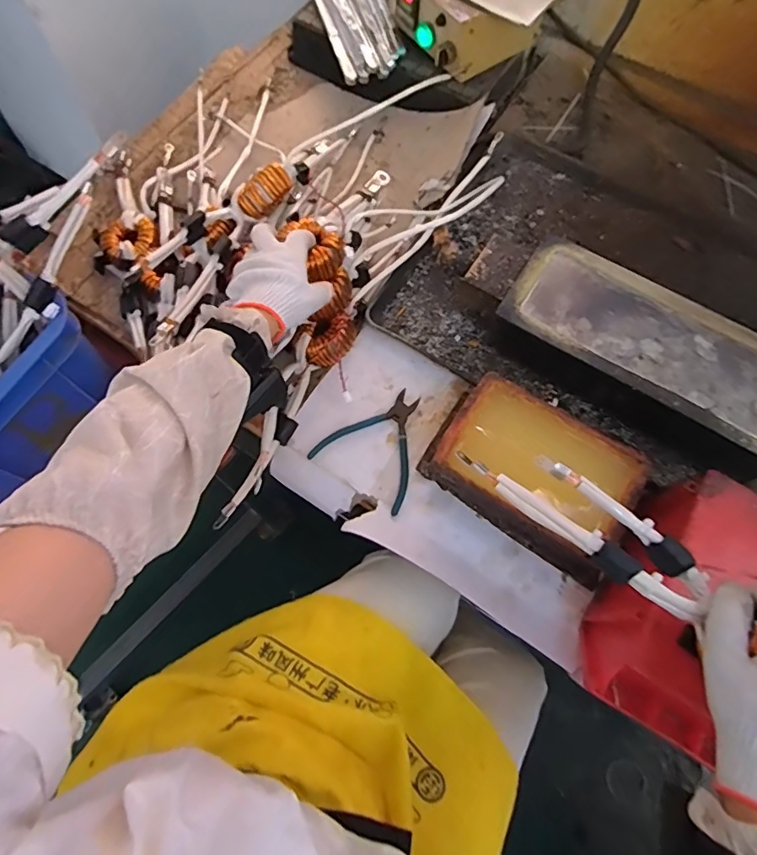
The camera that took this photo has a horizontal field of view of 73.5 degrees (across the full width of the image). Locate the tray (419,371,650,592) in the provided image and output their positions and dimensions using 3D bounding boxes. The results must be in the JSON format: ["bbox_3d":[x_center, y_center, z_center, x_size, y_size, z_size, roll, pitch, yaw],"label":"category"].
[{"bbox_3d":[0.171,0.051,0.559,0.216,0.066,0.146,33,73,10],"label":"tray"}]

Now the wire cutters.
[{"bbox_3d":[0.006,0.015,0.602,0.120,0.008,0.134,33,73,10],"label":"wire cutters"}]

